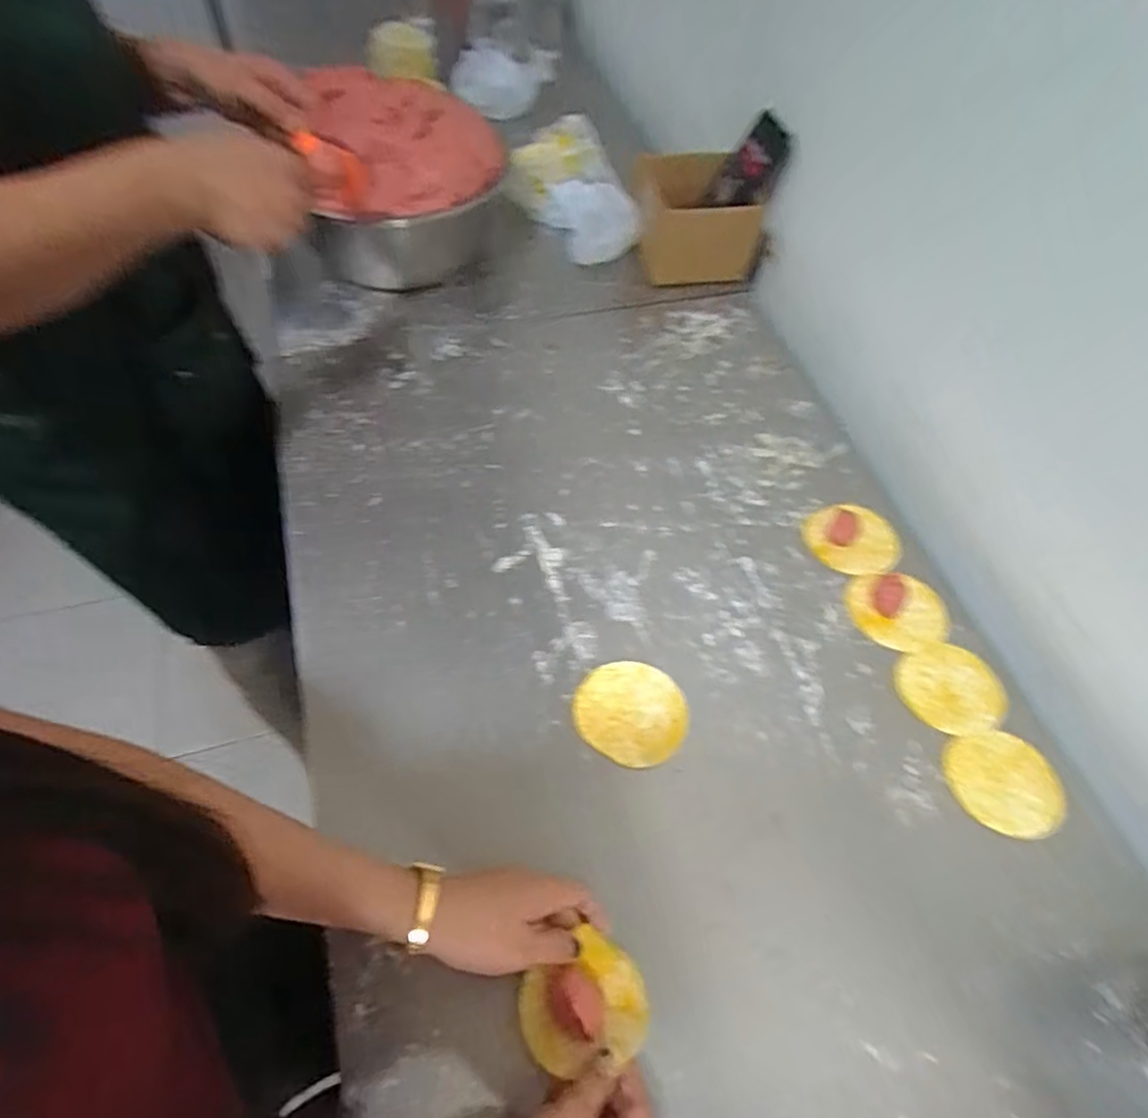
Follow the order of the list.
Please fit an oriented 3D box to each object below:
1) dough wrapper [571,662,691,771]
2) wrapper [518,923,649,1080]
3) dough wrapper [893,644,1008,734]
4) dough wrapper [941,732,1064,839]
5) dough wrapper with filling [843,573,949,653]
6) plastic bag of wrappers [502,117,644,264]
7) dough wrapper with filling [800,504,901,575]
[{"bbox_3d":[0.048,0.127,0.551,0.091,0.004,0.086,0,58,0],"label":"dough wrapper"},{"bbox_3d":[0.008,0.289,0.422,0.079,0.030,0.069,-31,66,-20],"label":"wrapper"},{"bbox_3d":[0.335,0.115,0.582,0.092,0.004,0.080,-14,62,-12],"label":"dough wrapper"},{"bbox_3d":[0.355,0.184,0.540,0.089,0.007,0.082,2,60,-3],"label":"dough wrapper"},{"bbox_3d":[0.303,0.047,0.606,0.093,0.019,0.073,4,60,-2],"label":"dough wrapper with filling"},{"bbox_3d":[-0.006,-0.484,0.864,0.194,0.119,0.095,40,65,18],"label":"plastic bag of wrappers"},{"bbox_3d":[0.279,-0.020,0.660,0.096,0.007,0.077,8,60,1],"label":"dough wrapper with filling"}]

